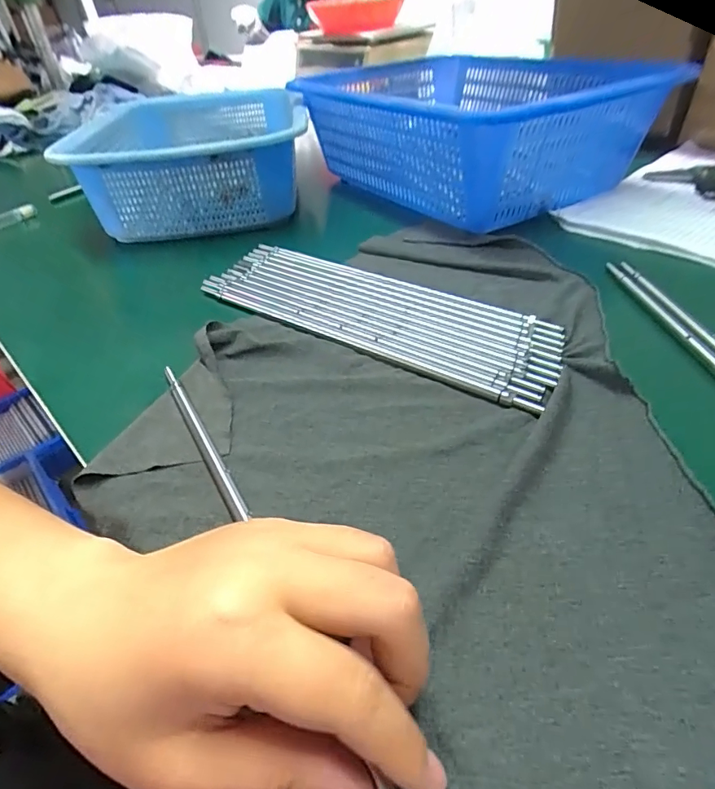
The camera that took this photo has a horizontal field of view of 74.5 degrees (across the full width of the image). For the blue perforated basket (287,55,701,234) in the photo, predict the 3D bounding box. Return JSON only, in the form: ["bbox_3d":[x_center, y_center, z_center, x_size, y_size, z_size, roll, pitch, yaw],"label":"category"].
[{"bbox_3d":[0.123,-0.272,0.497,0.249,0.114,0.298,-26,46,-22],"label":"blue perforated basket"}]

